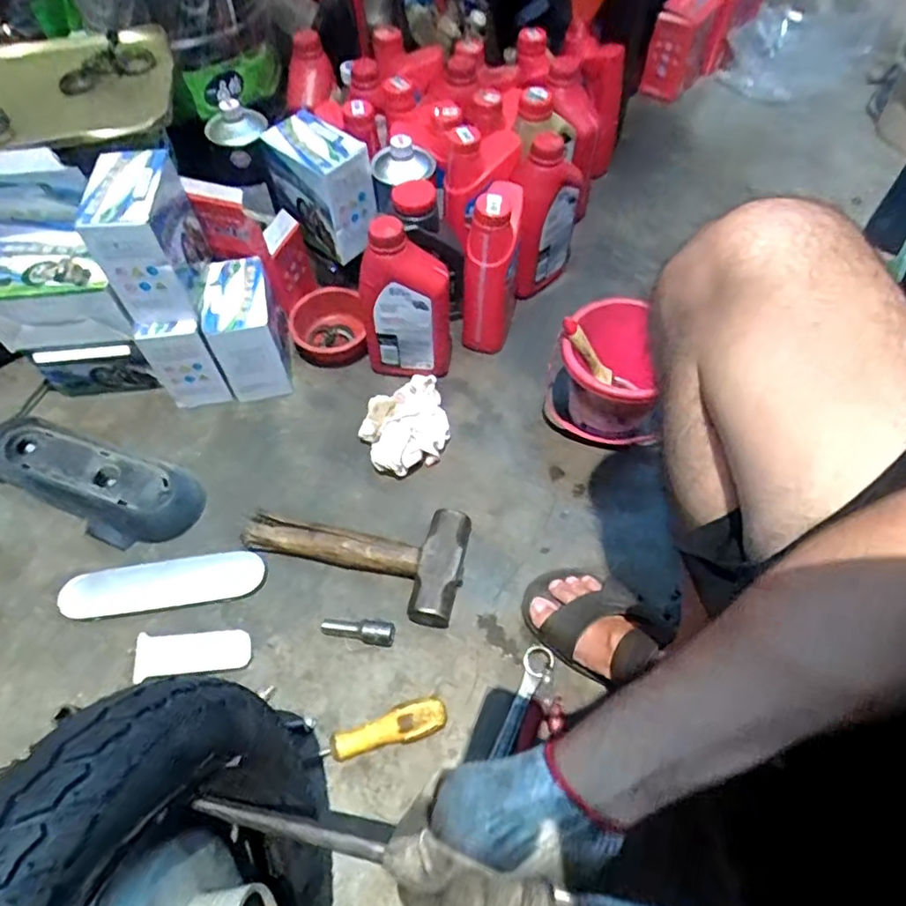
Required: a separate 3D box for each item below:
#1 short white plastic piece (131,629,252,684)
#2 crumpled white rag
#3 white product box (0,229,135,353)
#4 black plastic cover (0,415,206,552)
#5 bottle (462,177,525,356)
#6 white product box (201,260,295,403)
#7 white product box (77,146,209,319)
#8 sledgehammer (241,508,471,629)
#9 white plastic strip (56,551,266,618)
[{"bbox_3d":[-0.268,0.208,0.630,0.107,0.012,0.043,3,55,-24],"label":"short white plastic piece"},{"bbox_3d":[-0.063,-0.041,0.786,0.114,0.040,0.146,-13,59,-7],"label":"crumpled white rag"},{"bbox_3d":[-0.469,-0.196,0.734,0.172,0.088,0.108,-2,58,0],"label":"white product box"},{"bbox_3d":[-0.447,0.035,0.744,0.295,0.045,0.105,17,60,12],"label":"black plastic cover"},{"bbox_3d":[0.051,-0.250,0.809,0.069,0.237,0.123,6,59,5],"label":"bottle"},{"bbox_3d":[-0.266,-0.160,0.803,0.078,0.136,0.124,-7,58,-3],"label":"white product box"},{"bbox_3d":[-0.345,-0.242,0.692,0.082,0.144,0.127,-5,58,-2],"label":"white product box"},{"bbox_3d":[-0.107,0.101,0.695,0.251,0.048,0.126,15,60,10],"label":"sledgehammer"},{"bbox_3d":[-0.323,0.152,0.682,0.218,0.026,0.051,-8,58,-4],"label":"white plastic strip"}]

